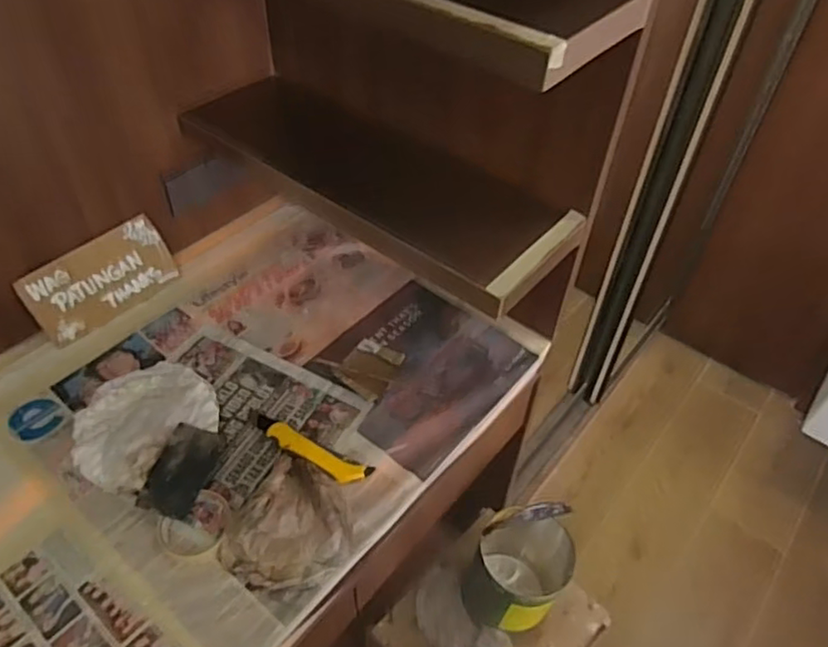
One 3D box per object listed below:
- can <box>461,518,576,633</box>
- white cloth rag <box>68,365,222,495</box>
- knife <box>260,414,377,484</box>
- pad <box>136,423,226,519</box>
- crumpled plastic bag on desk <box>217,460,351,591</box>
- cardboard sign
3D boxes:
[{"bbox_3d":[0.190,0.472,1.185,0.169,0.202,0.179,1,47,-1],"label":"can"},{"bbox_3d":[-0.368,0.128,0.859,0.165,0.028,0.183,35,55,27],"label":"white cloth rag"},{"bbox_3d":[-0.142,0.169,0.851,0.175,0.022,0.041,22,50,17],"label":"knife"},{"bbox_3d":[-0.295,0.189,0.808,0.069,0.031,0.116,11,47,7],"label":"pad"},{"bbox_3d":[-0.143,0.243,0.767,0.141,0.045,0.155,20,49,16],"label":"crumpled plastic bag on desk"},{"bbox_3d":[-0.485,-0.072,0.994,0.011,0.111,0.222,2,34,47],"label":"cardboard sign"}]

